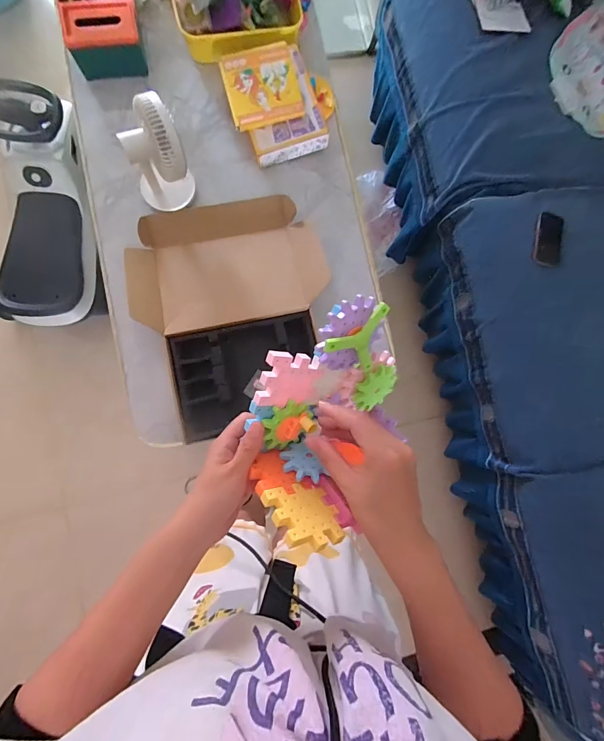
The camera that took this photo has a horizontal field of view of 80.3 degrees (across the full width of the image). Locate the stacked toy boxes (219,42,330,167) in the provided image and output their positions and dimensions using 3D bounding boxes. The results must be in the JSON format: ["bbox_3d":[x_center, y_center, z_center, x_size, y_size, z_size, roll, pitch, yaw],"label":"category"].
[{"bbox_3d":[-0.073,-0.699,0.948,0.230,0.080,0.264,-18,86,-5],"label":"stacked toy boxes"}]

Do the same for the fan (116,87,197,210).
[{"bbox_3d":[-0.329,-0.468,0.818,0.130,0.244,0.142,-28,87,-6],"label":"fan"}]

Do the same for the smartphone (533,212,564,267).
[{"bbox_3d":[0.669,-0.353,0.970,0.068,0.017,0.138,7,97,11],"label":"smartphone"}]

